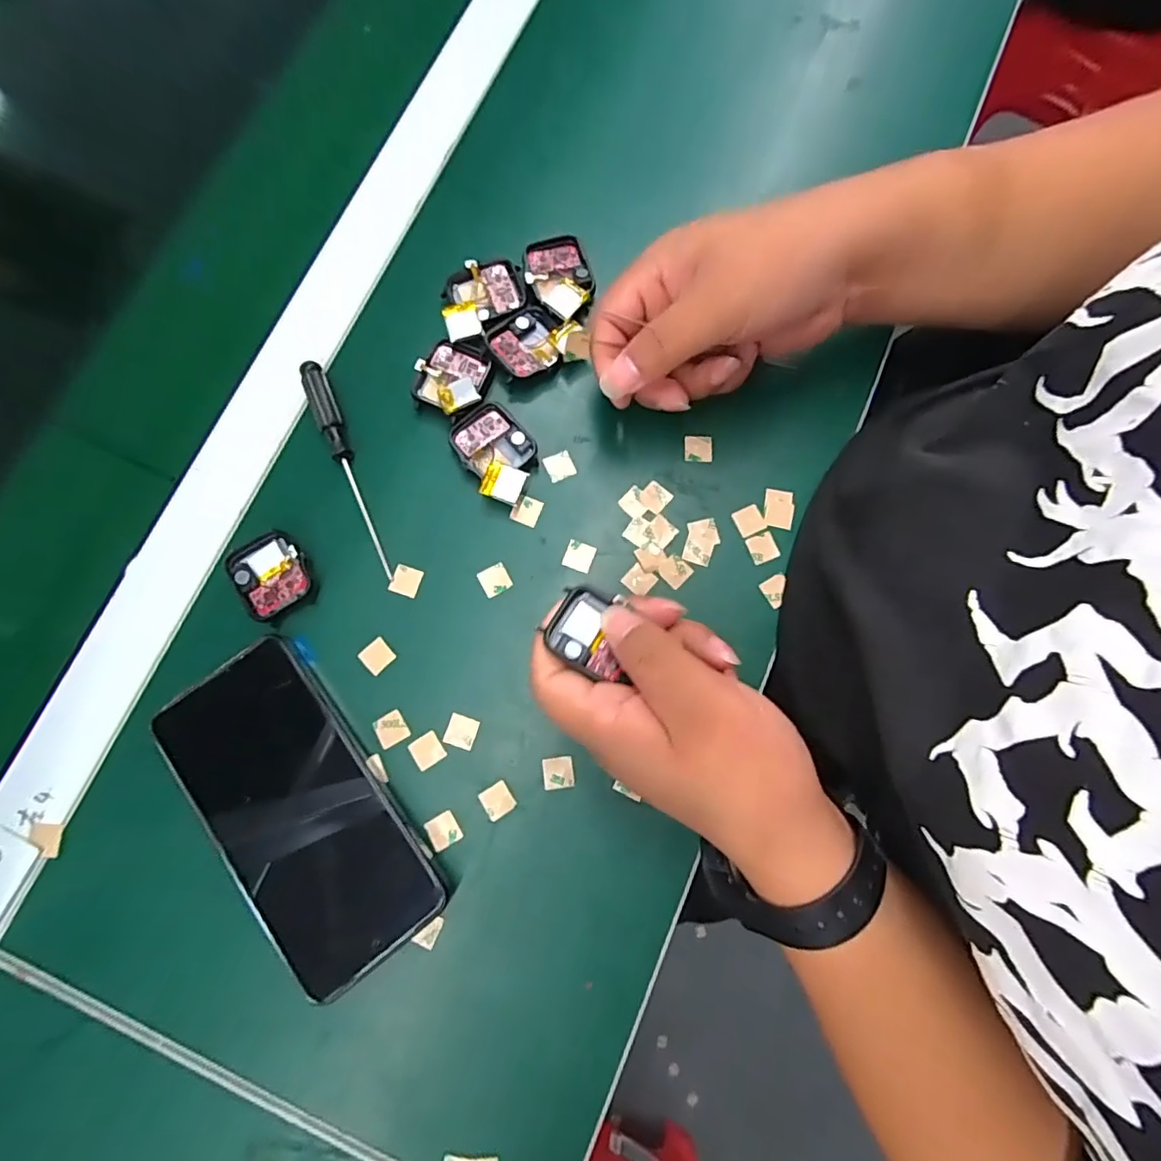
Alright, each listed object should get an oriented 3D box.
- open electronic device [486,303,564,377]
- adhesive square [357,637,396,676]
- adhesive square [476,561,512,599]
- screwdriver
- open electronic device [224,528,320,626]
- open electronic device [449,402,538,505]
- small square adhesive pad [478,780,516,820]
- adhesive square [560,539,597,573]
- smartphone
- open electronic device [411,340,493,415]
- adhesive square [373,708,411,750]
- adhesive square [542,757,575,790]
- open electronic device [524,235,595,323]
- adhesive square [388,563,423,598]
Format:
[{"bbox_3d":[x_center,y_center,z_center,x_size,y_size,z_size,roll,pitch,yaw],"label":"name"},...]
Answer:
[{"bbox_3d":[-0.030,-0.137,0.328,0.042,0.007,0.042,-44,81,-9],"label":"open electronic device"},{"bbox_3d":[-0.108,0.040,0.302,0.016,0.004,0.015,-42,81,-8],"label":"adhesive square"},{"bbox_3d":[-0.047,0.000,0.310,0.015,0.004,0.016,-31,80,-6],"label":"adhesive square"},{"bbox_3d":[-0.128,-0.063,0.315,0.013,0.016,0.129,-23,79,-5],"label":"screwdriver"},{"bbox_3d":[-0.165,-0.002,0.305,0.038,0.010,0.047,-35,80,-7],"label":"open electronic device"},{"bbox_3d":[-0.045,-0.070,0.316,0.039,0.016,0.057,-29,79,-6],"label":"open electronic device"},{"bbox_3d":[-0.042,0.112,0.289,0.015,0.004,0.016,-31,79,-6],"label":"small square adhesive pad"},{"bbox_3d":[-0.001,-0.013,0.314,0.016,0.004,0.016,20,80,4],"label":"adhesive square"},{"bbox_3d":[-0.138,0.111,0.281,0.076,0.018,0.159,-37,80,-7],"label":"smartphone"},{"bbox_3d":[-0.074,-0.115,0.321,0.041,0.013,0.043,12,78,3],"label":"open electronic device"},{"bbox_3d":[-0.098,0.077,0.294,0.016,0.004,0.015,-31,79,-6],"label":"adhesive square"},{"bbox_3d":[-0.011,0.099,0.291,0.016,0.004,0.015,-6,78,-1],"label":"adhesive square"},{"bbox_3d":[-0.013,-0.178,0.334,0.037,0.013,0.057,-11,78,-2],"label":"open electronic device"},{"bbox_3d":[-0.095,0.000,0.309,0.015,0.004,0.016,17,78,4],"label":"adhesive square"}]

